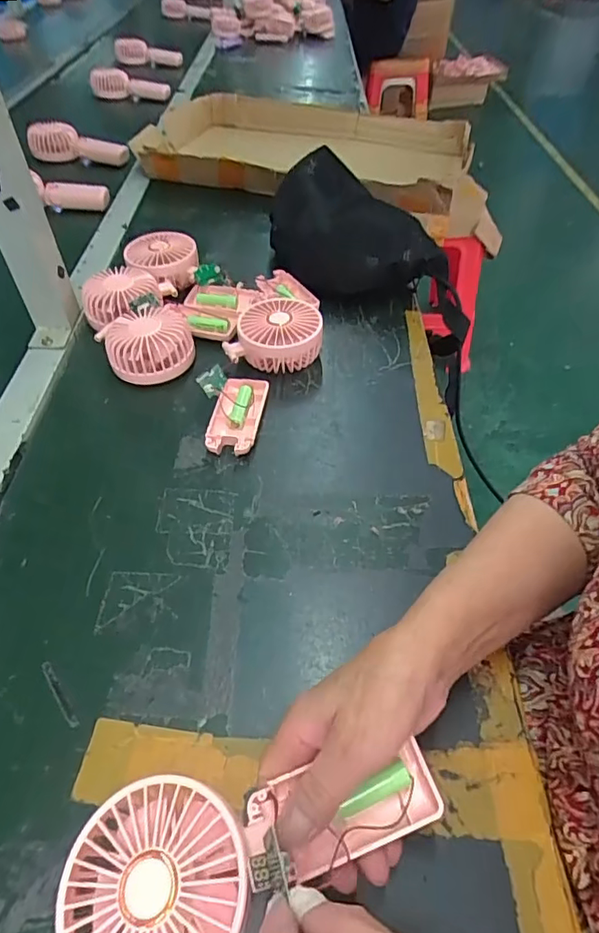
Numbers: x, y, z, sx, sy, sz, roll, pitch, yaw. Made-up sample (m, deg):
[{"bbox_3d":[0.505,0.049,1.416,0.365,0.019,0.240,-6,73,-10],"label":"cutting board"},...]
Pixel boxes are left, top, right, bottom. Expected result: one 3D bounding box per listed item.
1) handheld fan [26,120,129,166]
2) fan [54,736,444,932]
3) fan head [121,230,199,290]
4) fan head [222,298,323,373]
[{"bbox_3d":[-0.397,-0.583,0.933,0.210,0.063,0.033,14,51,13],"label":"handheld fan"},{"bbox_3d":[-0.020,0.186,0.249,0.185,0.030,0.082,-11,50,-10],"label":"fan"},{"bbox_3d":[-0.173,-0.259,0.654,0.089,0.045,0.091,-12,50,-8],"label":"fan head"},{"bbox_3d":[-0.025,-0.143,0.551,0.101,0.050,0.090,4,49,5],"label":"fan head"}]

